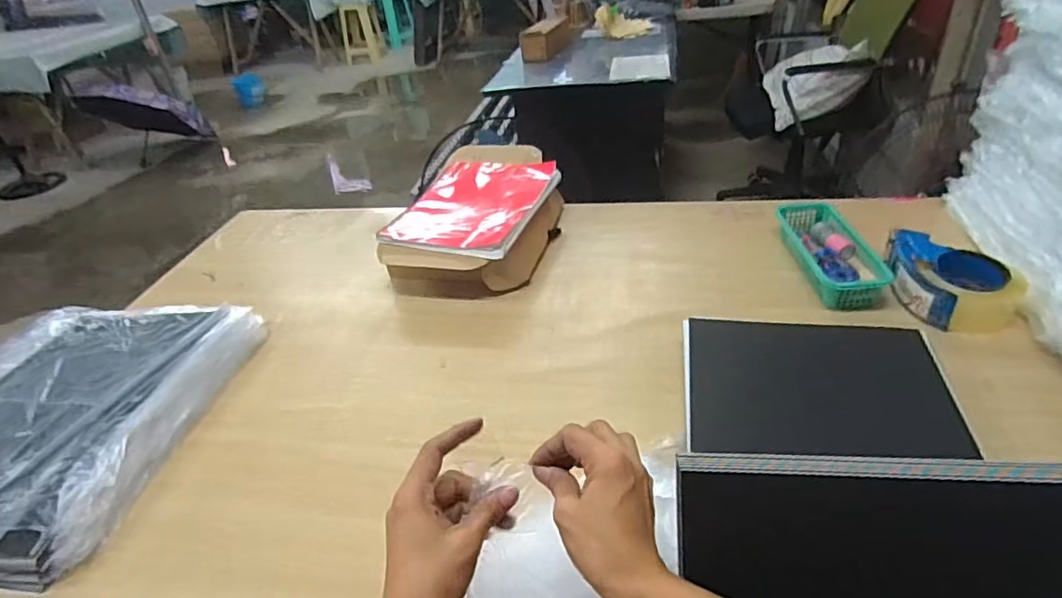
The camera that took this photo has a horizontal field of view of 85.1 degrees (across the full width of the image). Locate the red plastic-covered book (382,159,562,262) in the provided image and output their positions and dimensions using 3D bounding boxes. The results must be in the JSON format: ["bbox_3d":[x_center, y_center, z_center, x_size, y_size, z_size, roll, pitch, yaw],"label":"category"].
[{"bbox_3d":[-0.093,-0.162,0.958,0.219,0.027,0.322,5,37,17],"label":"red plastic-covered book"}]

